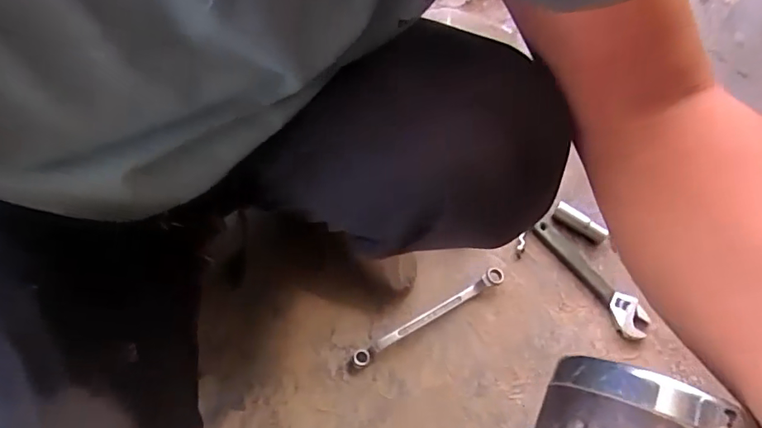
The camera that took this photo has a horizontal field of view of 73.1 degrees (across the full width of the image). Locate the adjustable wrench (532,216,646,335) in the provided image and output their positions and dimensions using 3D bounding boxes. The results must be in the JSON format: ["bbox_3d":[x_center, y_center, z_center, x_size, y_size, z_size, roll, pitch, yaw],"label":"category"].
[{"bbox_3d":[0.286,0.082,0.701,0.042,0.020,0.194,-27,66,-17],"label":"adjustable wrench"}]

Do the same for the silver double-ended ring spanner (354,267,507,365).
[{"bbox_3d":[0.063,0.127,0.650,0.223,0.019,0.021,-28,67,-17],"label":"silver double-ended ring spanner"}]

